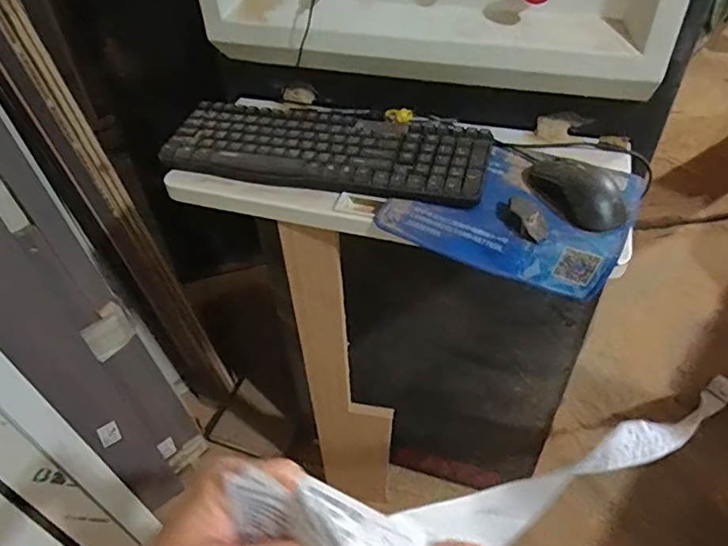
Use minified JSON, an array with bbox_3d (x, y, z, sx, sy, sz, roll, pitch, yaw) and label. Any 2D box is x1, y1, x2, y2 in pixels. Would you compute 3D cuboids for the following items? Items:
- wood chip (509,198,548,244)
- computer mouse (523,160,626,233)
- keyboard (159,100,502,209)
[{"bbox_3d":[0.168,-0.054,0.545,0.031,0.021,0.050,-9,45,-6],"label":"wood chip"},{"bbox_3d":[0.226,-0.094,0.572,0.064,0.039,0.122,-21,47,-17],"label":"computer mouse"},{"bbox_3d":[-0.048,-0.146,0.642,0.379,0.031,0.125,12,47,15],"label":"keyboard"}]

